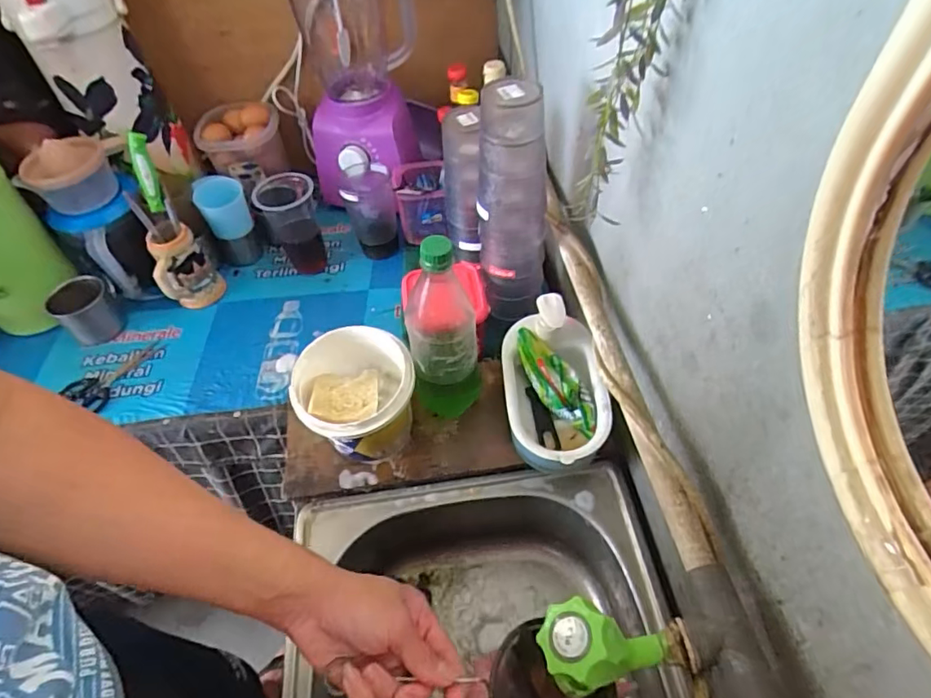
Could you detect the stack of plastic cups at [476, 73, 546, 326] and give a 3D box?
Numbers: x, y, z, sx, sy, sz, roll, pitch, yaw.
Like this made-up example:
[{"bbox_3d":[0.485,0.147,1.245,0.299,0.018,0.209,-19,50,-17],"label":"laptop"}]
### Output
[{"bbox_3d":[0.056,-0.160,0.647,0.078,0.281,0.067,1,51,5],"label":"stack of plastic cups"}]

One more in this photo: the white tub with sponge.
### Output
[{"bbox_3d":[-0.121,0.075,0.641,0.129,0.151,0.124,-2,51,2],"label":"white tub with sponge"}]

